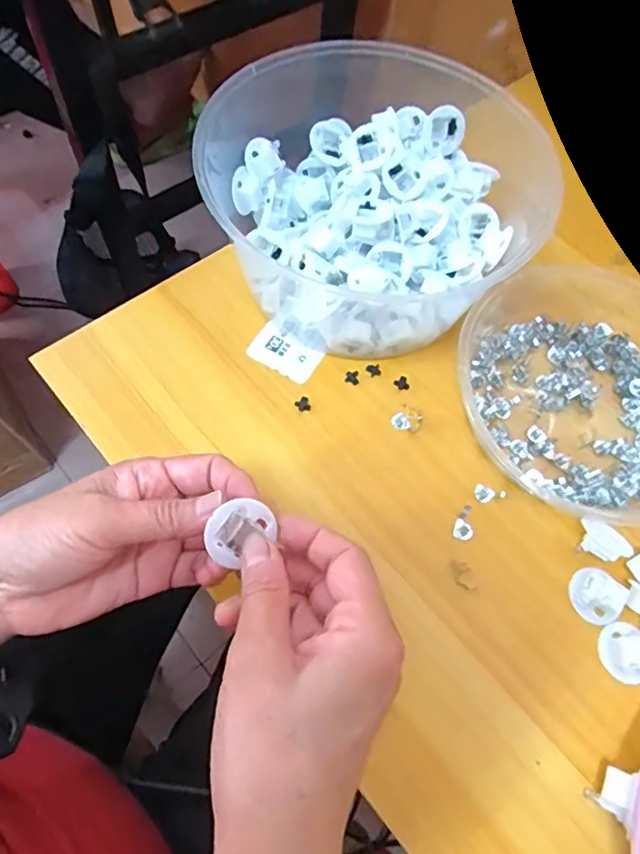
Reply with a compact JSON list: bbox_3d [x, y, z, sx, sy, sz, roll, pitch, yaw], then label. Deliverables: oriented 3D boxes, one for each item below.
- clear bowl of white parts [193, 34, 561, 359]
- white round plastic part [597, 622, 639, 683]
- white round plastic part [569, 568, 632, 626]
[{"bbox_3d":[0.038,-0.166,0.396,0.211,0.100,0.205,-30,71,-16],"label":"clear bowl of white parts"},{"bbox_3d":[0.179,0.131,0.315,0.027,0.009,0.032,12,65,2],"label":"white round plastic part"},{"bbox_3d":[0.169,0.102,0.327,0.029,0.007,0.032,-33,72,-17],"label":"white round plastic part"}]

